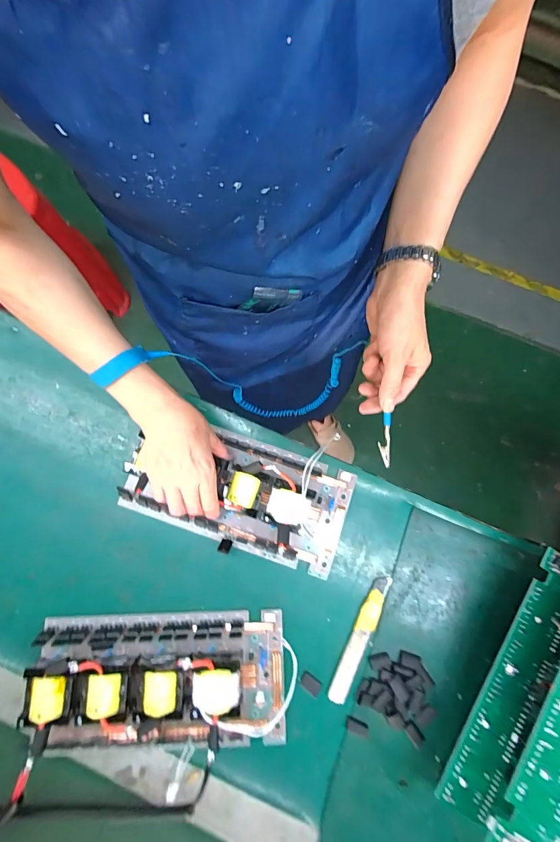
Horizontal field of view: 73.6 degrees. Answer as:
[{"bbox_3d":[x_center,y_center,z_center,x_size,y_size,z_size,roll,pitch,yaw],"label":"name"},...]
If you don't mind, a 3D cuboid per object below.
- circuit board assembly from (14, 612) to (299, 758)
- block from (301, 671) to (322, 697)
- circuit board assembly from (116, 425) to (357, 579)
[{"bbox_3d":[-0.133,0.302,0.420,0.297,0.049,0.147,0,76,-2],"label":"circuit board assembly"},{"bbox_3d":[0.036,0.311,0.441,0.026,0.004,0.017,37,78,7],"label":"block"},{"bbox_3d":[-0.053,0.087,0.477,0.282,0.054,0.141,19,76,3],"label":"circuit board assembly"}]

